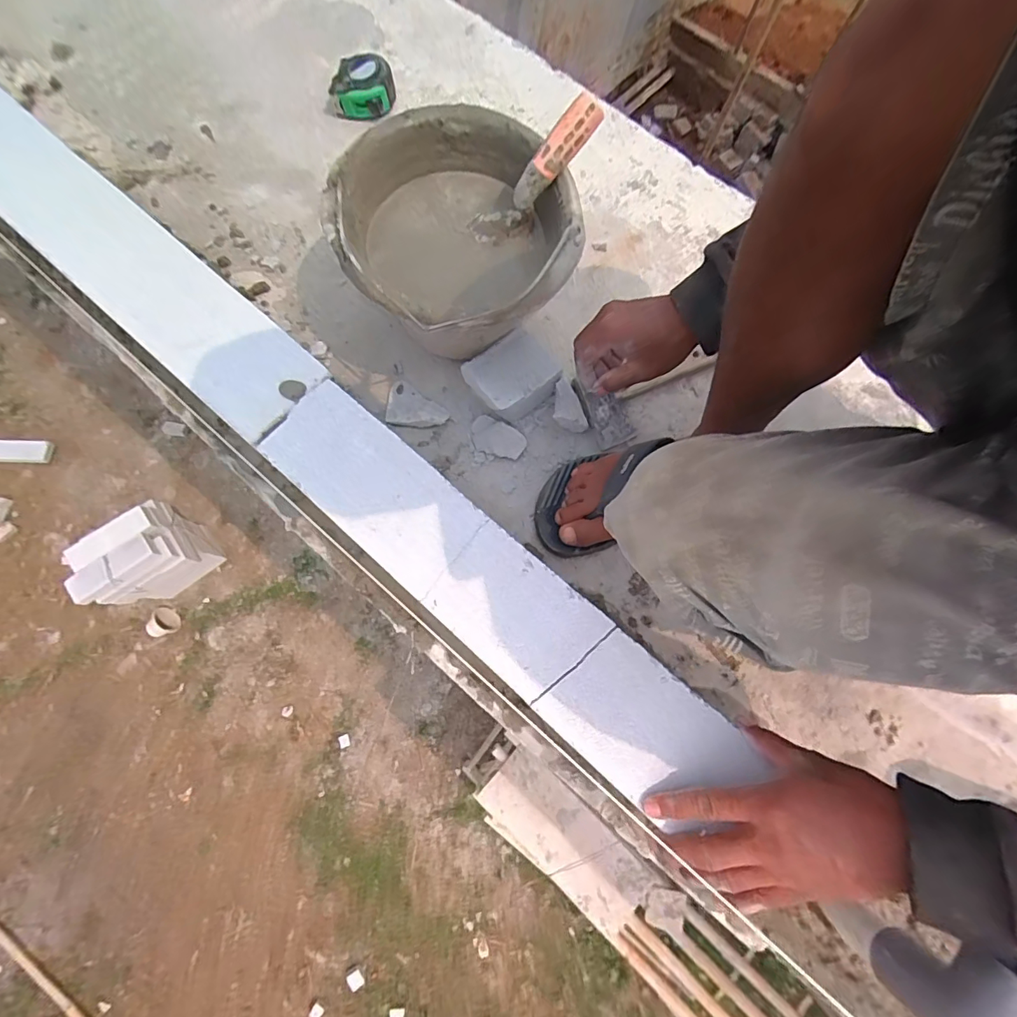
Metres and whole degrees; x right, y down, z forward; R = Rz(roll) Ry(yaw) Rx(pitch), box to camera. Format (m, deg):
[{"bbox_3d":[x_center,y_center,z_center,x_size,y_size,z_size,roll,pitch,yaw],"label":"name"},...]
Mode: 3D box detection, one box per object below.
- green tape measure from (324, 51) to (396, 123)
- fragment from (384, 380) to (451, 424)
[{"bbox_3d":[-0.208,-0.586,0.666,0.099,0.056,0.055,-22,77,-9],"label":"green tape measure"},{"bbox_3d":[-0.109,-0.128,0.574,0.072,0.015,0.055,1,74,-3],"label":"fragment"}]

